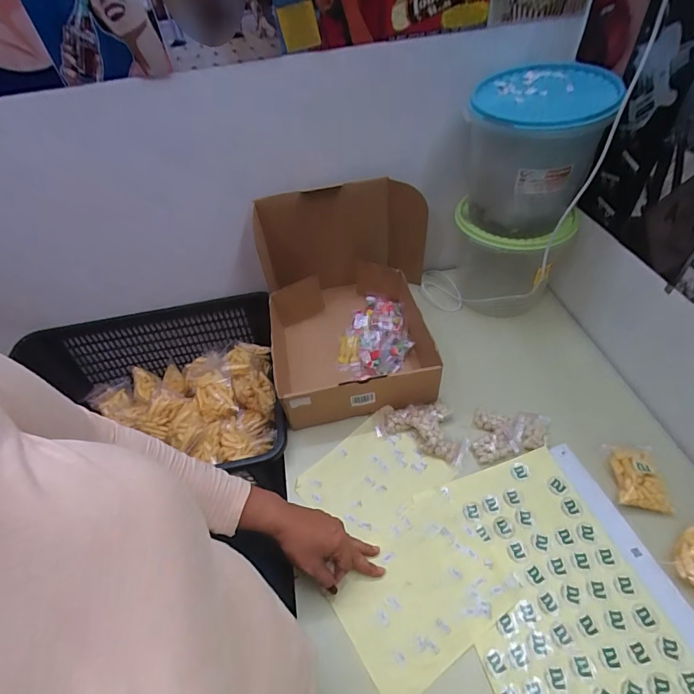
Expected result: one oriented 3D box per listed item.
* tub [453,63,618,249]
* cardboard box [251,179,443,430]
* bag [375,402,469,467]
[{"bbox_3d":[0.303,-0.316,0.679,0.206,0.219,0.202,10,50,14],"label":"tub"},{"bbox_3d":[0.016,-0.092,0.725,0.338,0.234,0.382,-8,48,-1],"label":"cardboard box"},{"bbox_3d":[0.130,0.128,0.657,0.145,0.032,0.086,17,52,20],"label":"bag"}]

